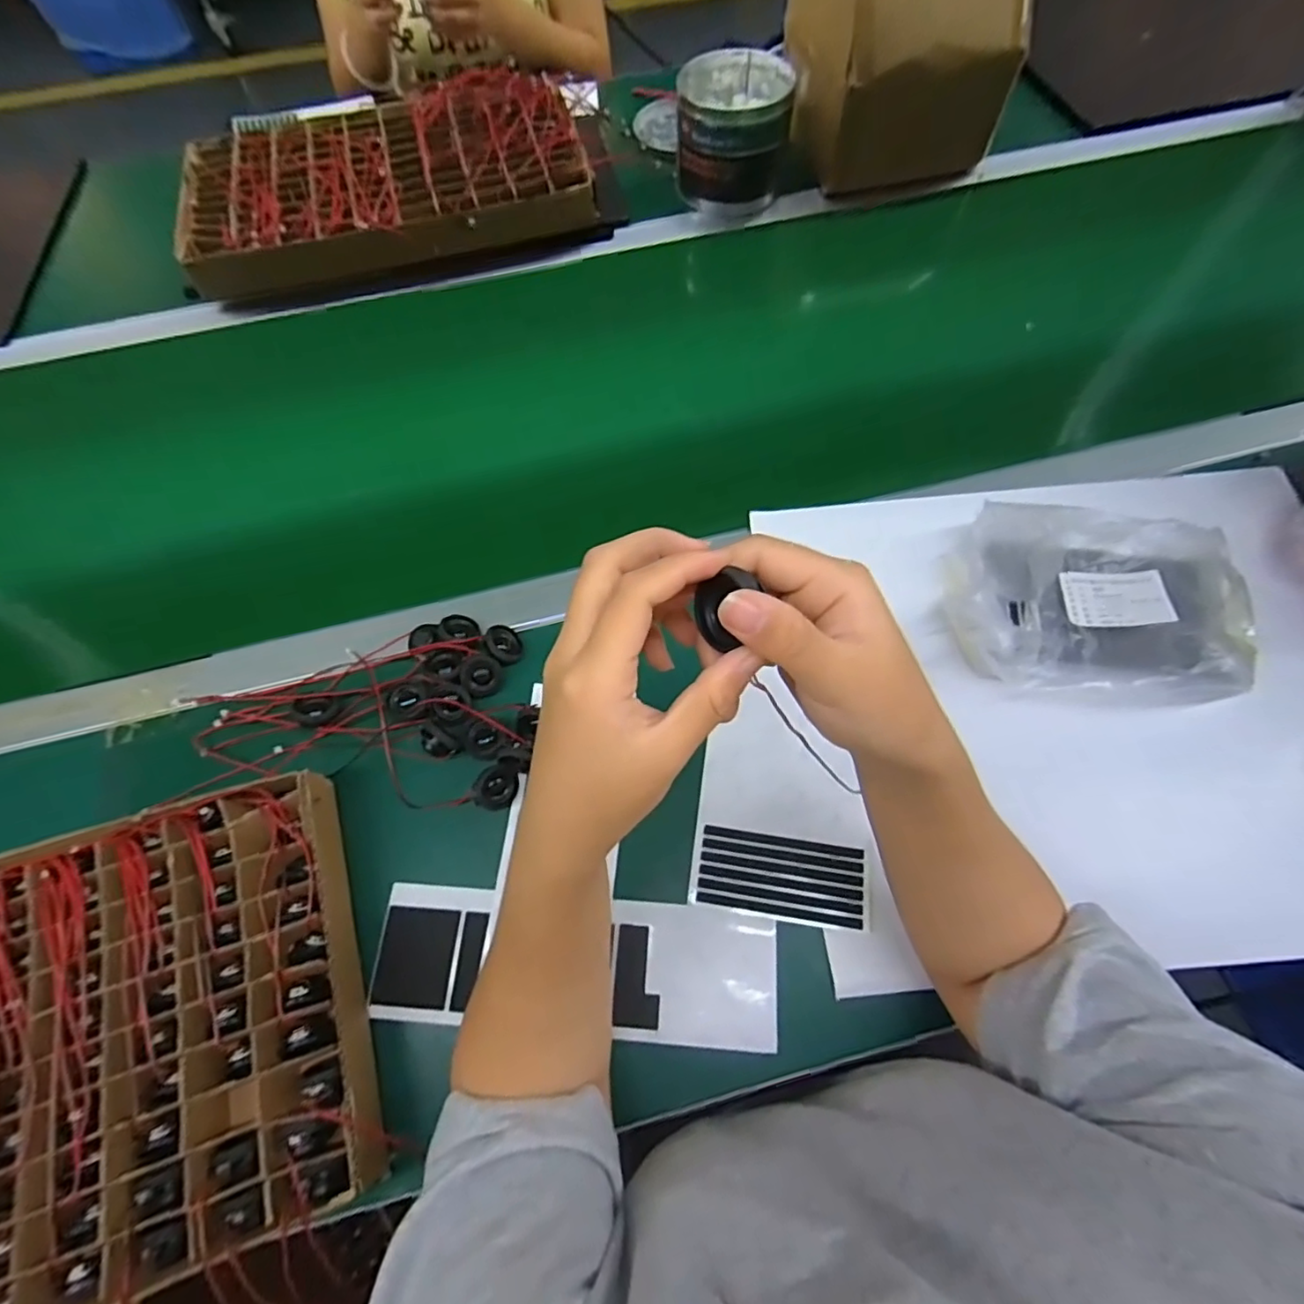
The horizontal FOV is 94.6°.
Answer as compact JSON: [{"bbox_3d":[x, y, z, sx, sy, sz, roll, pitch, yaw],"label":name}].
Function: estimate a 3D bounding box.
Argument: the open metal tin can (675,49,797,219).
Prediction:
[{"bbox_3d":[0.090,-0.592,0.695,0.123,0.106,0.119,-6,66,-1],"label":"open metal tin can"}]

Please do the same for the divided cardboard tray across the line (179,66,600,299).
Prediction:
[{"bbox_3d":[-0.305,-0.552,0.699,0.448,0.053,0.297,-13,67,-4],"label":"divided cardboard tray across the line"}]

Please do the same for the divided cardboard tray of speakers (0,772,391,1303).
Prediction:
[{"bbox_3d":[-0.405,0.256,0.354,0.446,0.039,0.259,-18,67,-6],"label":"divided cardboard tray of speakers"}]

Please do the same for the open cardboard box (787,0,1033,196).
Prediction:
[{"bbox_3d":[0.265,-0.681,0.673,0.211,0.183,0.208,-9,67,-3],"label":"open cardboard box"}]

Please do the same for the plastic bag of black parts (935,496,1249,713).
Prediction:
[{"bbox_3d":[0.337,-0.044,0.456,0.212,0.046,0.163,1,67,2],"label":"plastic bag of black parts"}]

